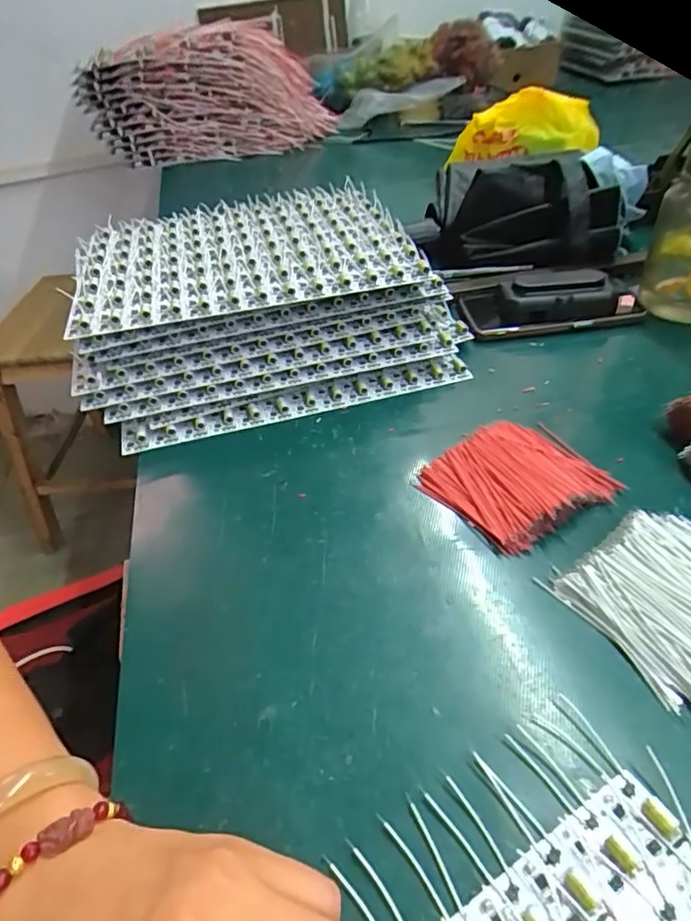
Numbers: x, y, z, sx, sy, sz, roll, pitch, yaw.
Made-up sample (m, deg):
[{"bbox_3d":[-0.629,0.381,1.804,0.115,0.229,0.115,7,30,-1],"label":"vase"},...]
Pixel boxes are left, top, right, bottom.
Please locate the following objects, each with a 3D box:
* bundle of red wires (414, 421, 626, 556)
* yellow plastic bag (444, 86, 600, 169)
[{"bbox_3d":[0.116,0.010,0.373,0.107,0.022,0.085,-23,46,-19],"label":"bundle of red wires"},{"bbox_3d":[0.241,-0.448,0.755,0.190,0.074,0.096,3,43,8],"label":"yellow plastic bag"}]

